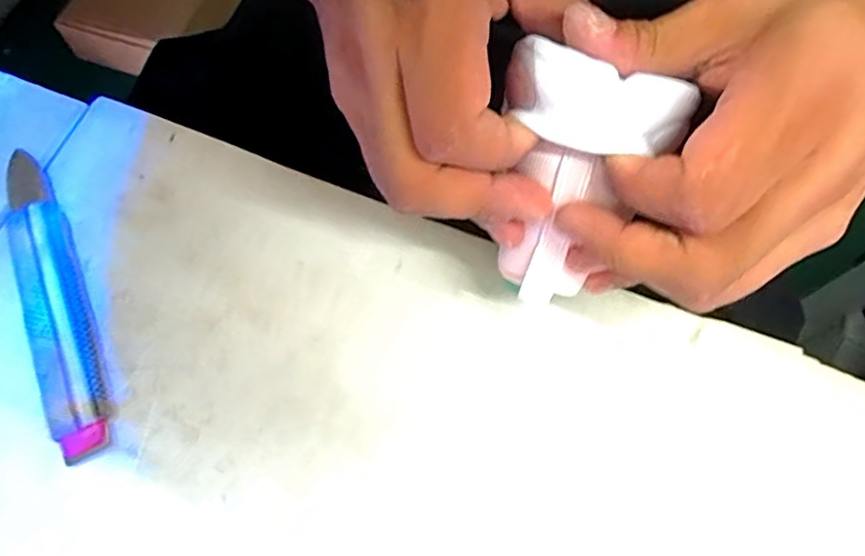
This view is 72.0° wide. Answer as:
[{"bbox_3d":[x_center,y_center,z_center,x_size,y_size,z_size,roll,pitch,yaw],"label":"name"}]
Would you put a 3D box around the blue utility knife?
[{"bbox_3d":[-0.177,0.005,0.280,0.026,0.022,0.162,-22,69,-12],"label":"blue utility knife"}]

